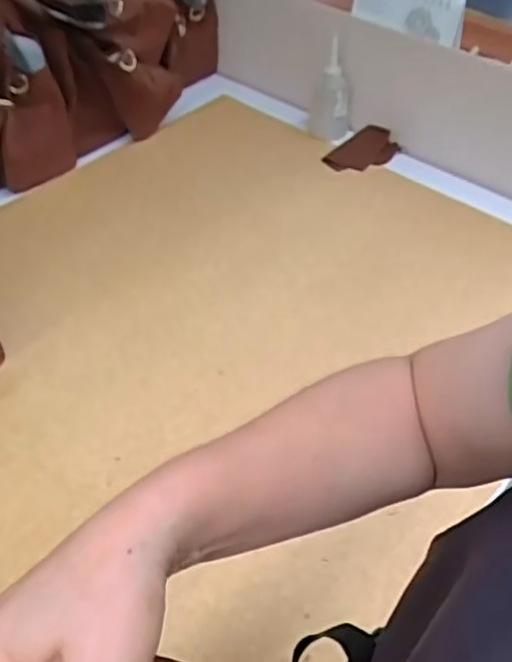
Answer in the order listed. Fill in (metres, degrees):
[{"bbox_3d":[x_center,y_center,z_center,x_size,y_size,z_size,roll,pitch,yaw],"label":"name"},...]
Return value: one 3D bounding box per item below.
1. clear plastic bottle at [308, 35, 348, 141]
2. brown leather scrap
[{"bbox_3d":[0.121,-0.373,1.083,0.066,0.186,0.052,9,47,7],"label":"clear plastic bottle"},{"bbox_3d":[0.170,-0.292,1.085,0.088,0.028,0.124,25,51,21],"label":"brown leather scrap"}]

